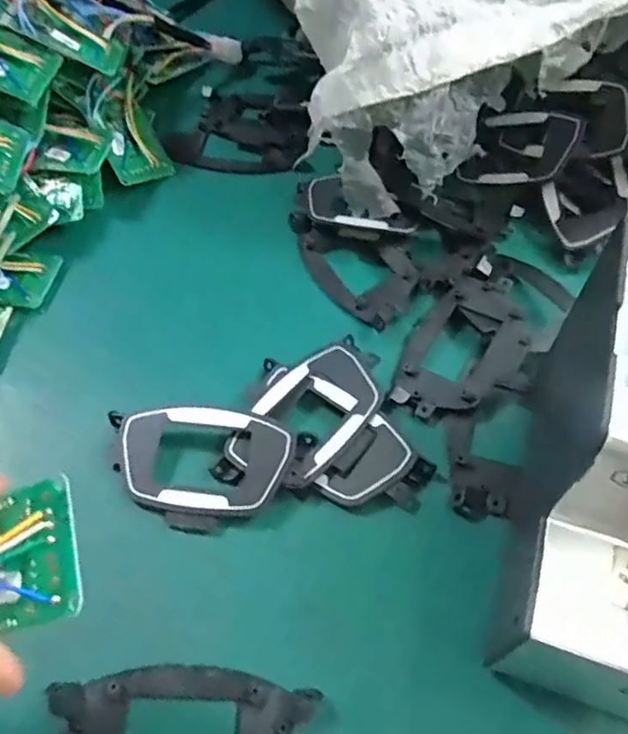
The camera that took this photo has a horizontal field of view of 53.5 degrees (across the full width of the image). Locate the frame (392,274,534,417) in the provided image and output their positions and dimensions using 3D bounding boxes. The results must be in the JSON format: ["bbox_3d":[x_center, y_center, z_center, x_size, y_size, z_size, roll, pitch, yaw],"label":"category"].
[{"bbox_3d":[0.101,-0.014,0.404,0.075,0.013,0.111,18,59,12],"label":"frame"}]

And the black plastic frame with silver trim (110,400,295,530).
[{"bbox_3d":[-0.067,0.054,0.356,0.106,0.016,0.068,3,58,3],"label":"black plastic frame with silver trim"}]

